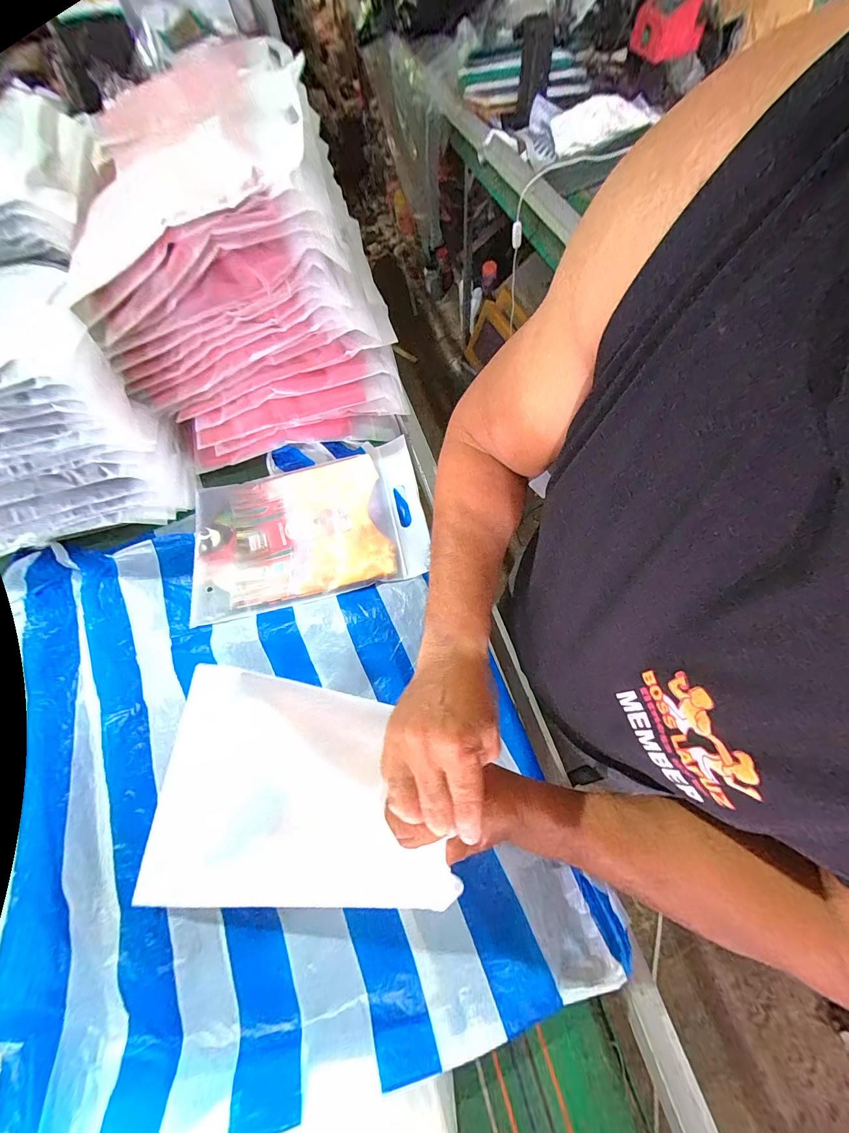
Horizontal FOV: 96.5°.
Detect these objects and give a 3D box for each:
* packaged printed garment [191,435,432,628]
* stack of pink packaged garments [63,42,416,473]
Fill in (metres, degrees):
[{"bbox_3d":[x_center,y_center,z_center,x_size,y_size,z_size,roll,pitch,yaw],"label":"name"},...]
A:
[{"bbox_3d":[-0.182,-0.066,0.599,0.355,0.021,0.244,-12,65,-1],"label":"packaged printed garment"},{"bbox_3d":[-0.261,-0.389,0.571,0.363,0.335,0.257,-15,66,-3],"label":"stack of pink packaged garments"}]

